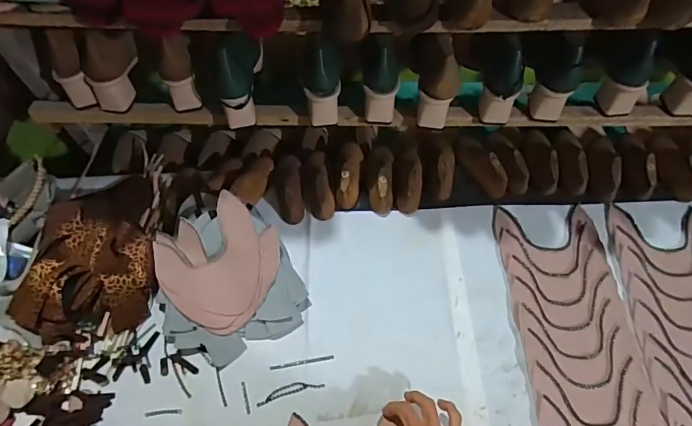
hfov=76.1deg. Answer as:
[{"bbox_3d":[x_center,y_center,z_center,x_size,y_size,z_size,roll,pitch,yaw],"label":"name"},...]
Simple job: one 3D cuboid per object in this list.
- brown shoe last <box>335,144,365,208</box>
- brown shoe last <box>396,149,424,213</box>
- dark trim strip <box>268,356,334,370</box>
[{"bbox_3d":[0.003,-0.074,0.782,0.046,0.060,0.133,5,61,5],"label":"brown shoe last"},{"bbox_3d":[0.110,-0.066,0.776,0.044,0.054,0.127,4,60,5],"label":"brown shoe last"},{"bbox_3d":[-0.064,0.217,0.644,0.093,0.004,0.007,-9,60,-3],"label":"dark trim strip"}]

